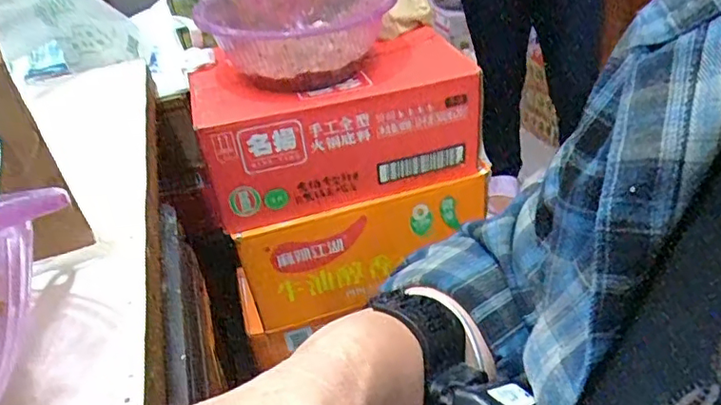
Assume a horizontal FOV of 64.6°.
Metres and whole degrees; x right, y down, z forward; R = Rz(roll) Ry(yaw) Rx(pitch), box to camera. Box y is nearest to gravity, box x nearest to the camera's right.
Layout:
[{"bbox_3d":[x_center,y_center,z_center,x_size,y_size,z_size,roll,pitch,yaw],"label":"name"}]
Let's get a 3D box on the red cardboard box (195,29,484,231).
[{"bbox_3d":[-0.048,-0.153,0.954,0.430,0.216,0.250,-13,34,-10],"label":"red cardboard box"}]

